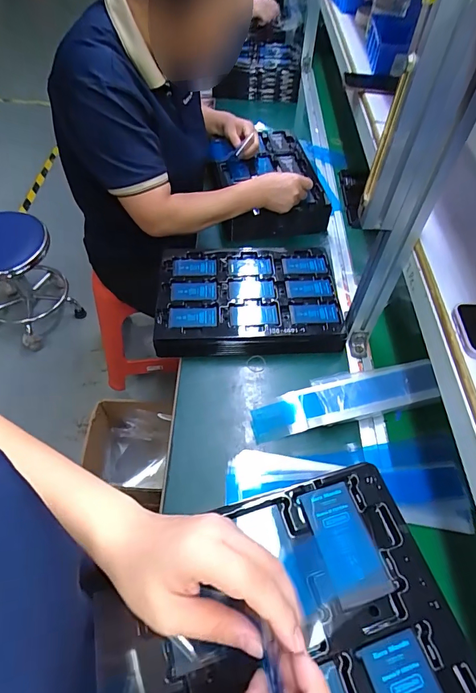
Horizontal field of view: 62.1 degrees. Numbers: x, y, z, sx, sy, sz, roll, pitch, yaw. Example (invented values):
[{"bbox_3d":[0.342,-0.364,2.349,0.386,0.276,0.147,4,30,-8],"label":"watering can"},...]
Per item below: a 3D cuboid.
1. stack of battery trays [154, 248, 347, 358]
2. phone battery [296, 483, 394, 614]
[{"bbox_3d":[0.016,-0.098,0.757,0.335,0.047,0.244,-2,54,-4],"label":"stack of battery trays"},{"bbox_3d":[0.085,0.155,0.316,0.044,0.005,0.085,-13,56,-11],"label":"phone battery"}]

